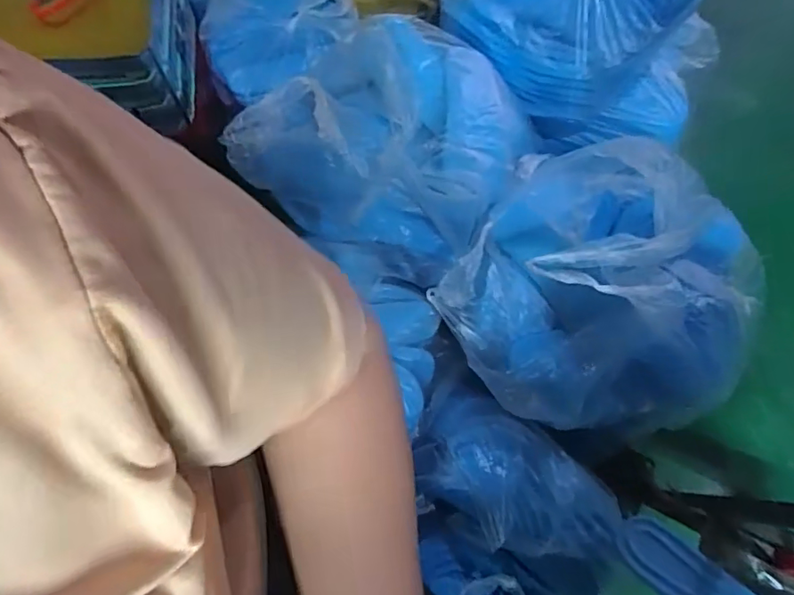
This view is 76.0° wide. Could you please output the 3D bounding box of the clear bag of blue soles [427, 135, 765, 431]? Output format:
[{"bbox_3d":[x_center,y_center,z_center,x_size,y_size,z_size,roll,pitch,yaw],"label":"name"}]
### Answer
[{"bbox_3d":[0.264,-0.021,0.593,0.348,0.208,0.370,34,74,8],"label":"clear bag of blue soles"}]

